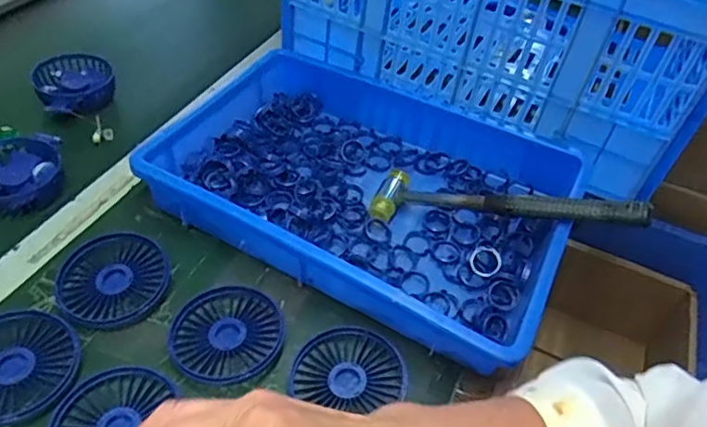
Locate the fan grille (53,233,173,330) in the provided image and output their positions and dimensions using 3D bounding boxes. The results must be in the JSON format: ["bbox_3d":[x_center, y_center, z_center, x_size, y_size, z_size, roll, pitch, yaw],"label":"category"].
[{"bbox_3d":[-0.201,0.052,0.469,0.093,0.022,0.082,34,50,24],"label":"fan grille"}]

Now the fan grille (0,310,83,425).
[{"bbox_3d":[-0.247,0.109,0.409,0.086,0.014,0.085,26,47,18],"label":"fan grille"}]

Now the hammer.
[{"bbox_3d":[0.131,-0.009,0.504,0.233,0.020,0.056,5,41,26],"label":"hammer"}]

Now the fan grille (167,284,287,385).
[{"bbox_3d":[-0.100,0.094,0.448,0.086,0.010,0.084,4,45,-4],"label":"fan grille"}]

